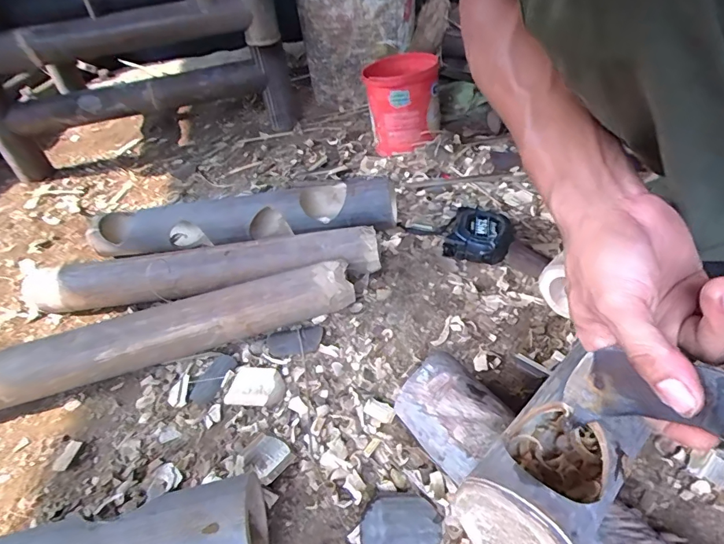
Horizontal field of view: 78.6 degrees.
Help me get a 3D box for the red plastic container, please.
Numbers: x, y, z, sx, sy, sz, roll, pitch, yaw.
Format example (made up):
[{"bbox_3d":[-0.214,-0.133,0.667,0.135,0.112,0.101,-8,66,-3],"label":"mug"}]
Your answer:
[{"bbox_3d":[0.078,-0.314,0.849,0.132,0.154,0.124,-1,40,8],"label":"red plastic container"}]

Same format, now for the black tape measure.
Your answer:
[{"bbox_3d":[0.160,-0.049,0.601,0.085,0.042,0.084,9,42,19],"label":"black tape measure"}]

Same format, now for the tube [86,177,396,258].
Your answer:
[{"bbox_3d":[-0.183,-0.080,0.664,0.451,0.089,0.080,-2,40,7],"label":"tube"}]

